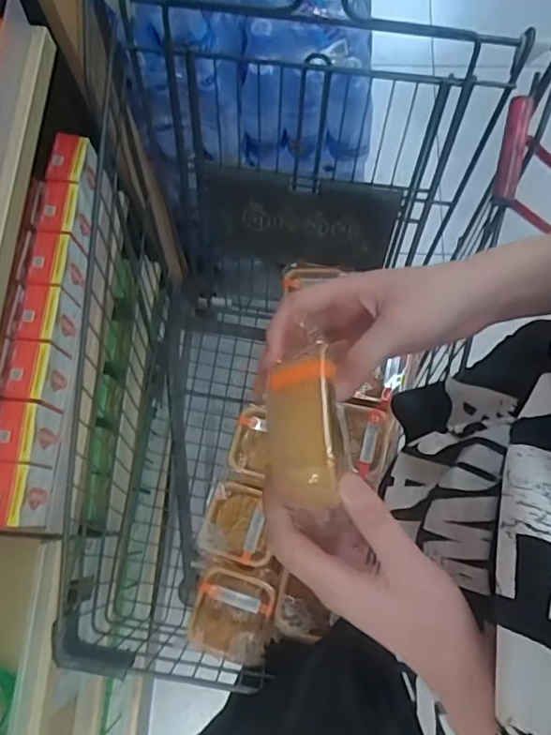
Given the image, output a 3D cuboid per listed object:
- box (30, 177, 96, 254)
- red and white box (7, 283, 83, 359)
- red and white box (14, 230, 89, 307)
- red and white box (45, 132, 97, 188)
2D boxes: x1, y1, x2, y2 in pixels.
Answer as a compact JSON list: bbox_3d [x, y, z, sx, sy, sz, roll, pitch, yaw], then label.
[{"bbox_3d":[-0.256,-0.186,0.680,0.052,0.058,0.067,0,74,1],"label":"box"},{"bbox_3d":[-0.266,-0.053,0.656,0.062,0.066,0.068,0,74,1],"label":"red and white box"},{"bbox_3d":[-0.264,-0.119,0.670,0.059,0.058,0.065,6,74,2],"label":"red and white box"},{"bbox_3d":[-0.249,-0.249,0.694,0.043,0.046,0.066,10,74,3],"label":"red and white box"}]

